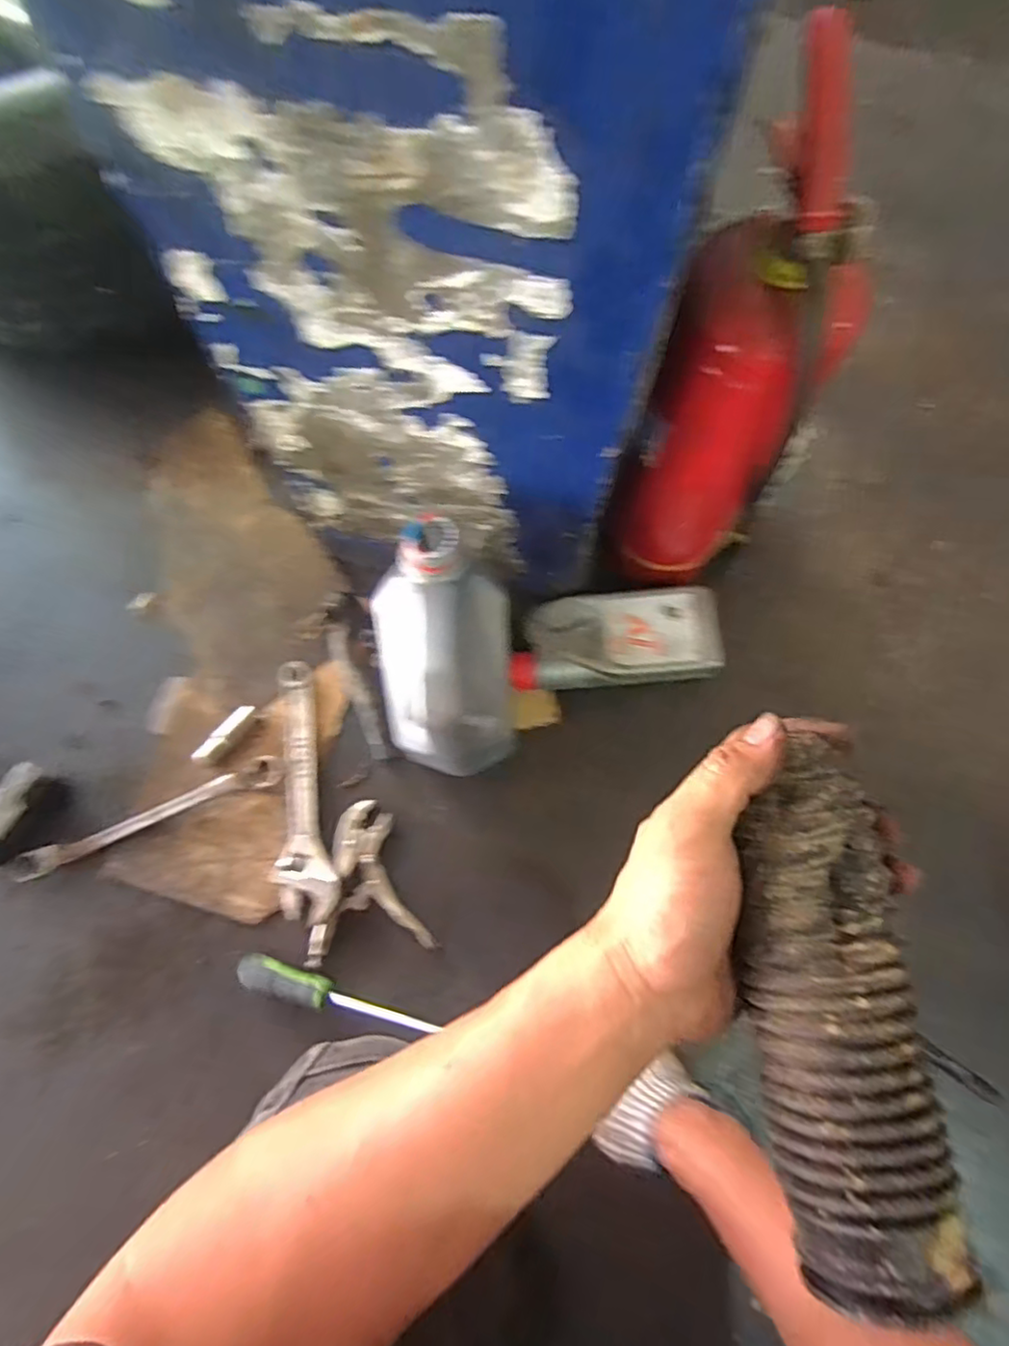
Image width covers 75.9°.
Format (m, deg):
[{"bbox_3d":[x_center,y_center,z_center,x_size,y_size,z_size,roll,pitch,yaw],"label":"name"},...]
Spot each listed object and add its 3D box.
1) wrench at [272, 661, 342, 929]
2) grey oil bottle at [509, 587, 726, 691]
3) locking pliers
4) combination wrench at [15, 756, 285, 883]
[{"bbox_3d":[-0.226,0.129,0.723,0.061,0.016,0.285,-8,77,-4],"label":"wrench"},{"bbox_3d":[0.126,-0.036,0.741,0.232,0.064,0.101,-5,77,-3],"label":"grey oil bottle"},{"bbox_3d":[-0.160,0.228,0.712,0.131,0.017,0.162,-11,77,-4],"label":"locking pliers"},{"bbox_3d":[-0.391,0.159,0.717,0.295,0.014,0.034,-22,78,-7],"label":"combination wrench"}]

